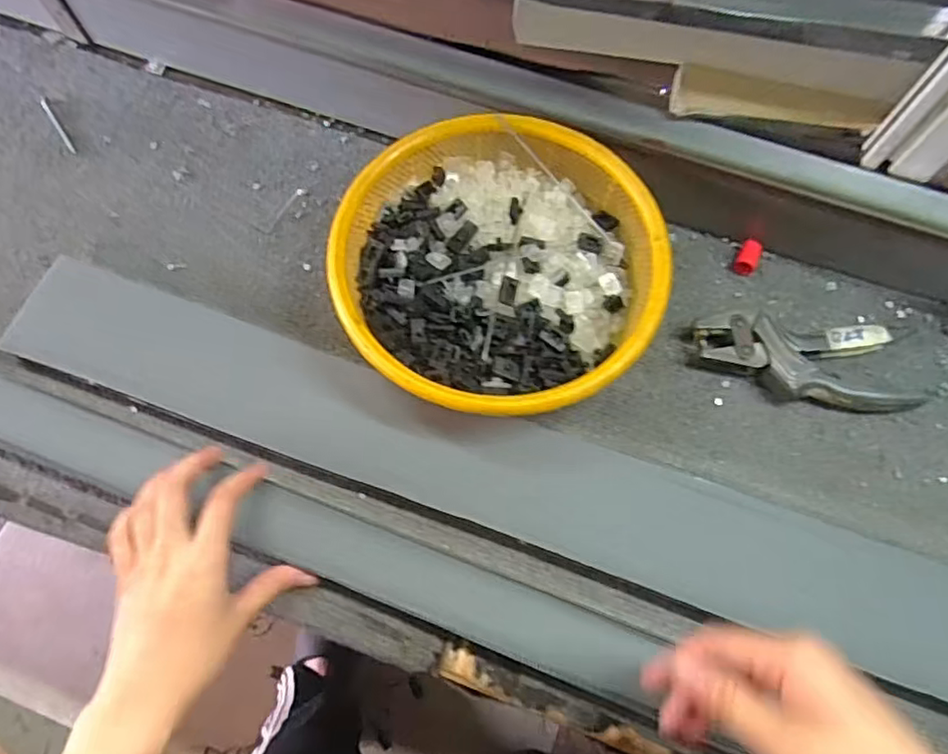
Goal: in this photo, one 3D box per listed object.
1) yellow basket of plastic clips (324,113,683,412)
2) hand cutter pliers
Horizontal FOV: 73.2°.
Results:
[{"bbox_3d":[0.019,-0.081,0.460,0.220,0.057,0.228,-28,73,-7],"label":"yellow basket of plastic clips"},{"bbox_3d":[0.252,-0.009,0.486,0.164,0.031,0.067,3,69,0],"label":"hand cutter pliers"}]

